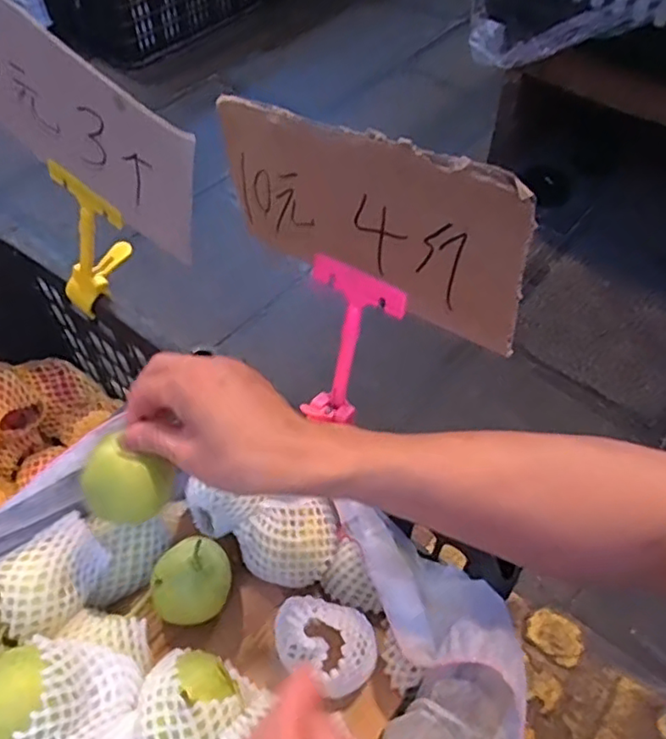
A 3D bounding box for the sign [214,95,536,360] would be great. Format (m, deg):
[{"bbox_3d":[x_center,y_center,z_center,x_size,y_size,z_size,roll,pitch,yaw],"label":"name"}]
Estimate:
[{"bbox_3d":[0.018,-0.102,0.418,0.237,0.115,0.004,28,52,29],"label":"sign"}]

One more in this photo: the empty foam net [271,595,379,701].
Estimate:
[{"bbox_3d":[-0.007,0.197,0.444,0.073,0.062,0.054,9,53,5],"label":"empty foam net"}]

